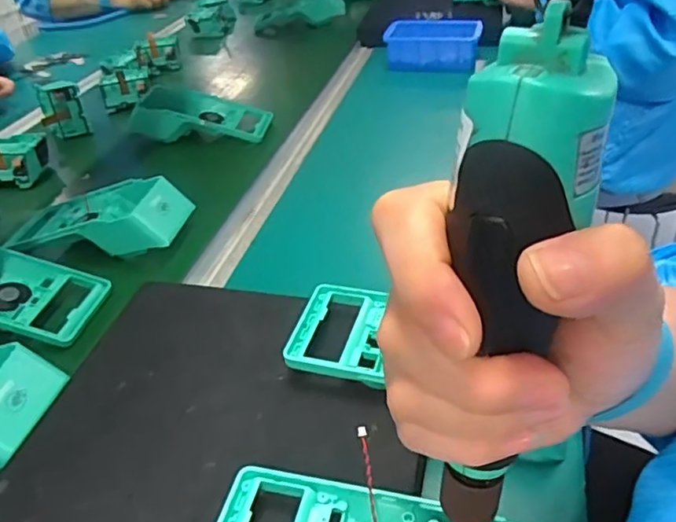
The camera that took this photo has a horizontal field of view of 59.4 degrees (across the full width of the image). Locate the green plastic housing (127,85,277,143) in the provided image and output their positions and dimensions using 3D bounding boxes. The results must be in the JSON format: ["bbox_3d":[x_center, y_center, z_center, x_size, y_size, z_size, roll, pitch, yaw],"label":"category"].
[{"bbox_3d":[-0.183,-0.190,0.800,0.182,0.057,0.080,-1,37,2],"label":"green plastic housing"}]

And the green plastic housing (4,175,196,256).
[{"bbox_3d":[-0.246,-0.047,0.600,0.186,0.045,0.092,2,37,6],"label":"green plastic housing"}]

